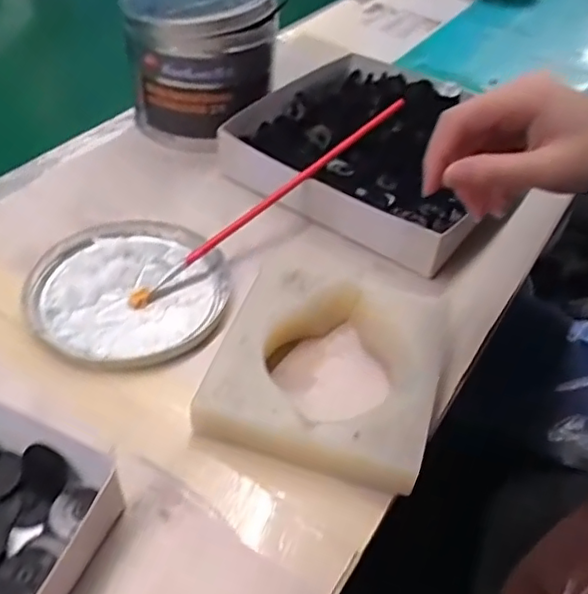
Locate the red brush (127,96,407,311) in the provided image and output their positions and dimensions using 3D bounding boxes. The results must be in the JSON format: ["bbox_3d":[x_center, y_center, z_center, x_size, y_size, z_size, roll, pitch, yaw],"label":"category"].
[{"bbox_3d":[-0.011,-0.072,0.430,0.253,0.014,0.011,-39,60,-15],"label":"red brush"}]

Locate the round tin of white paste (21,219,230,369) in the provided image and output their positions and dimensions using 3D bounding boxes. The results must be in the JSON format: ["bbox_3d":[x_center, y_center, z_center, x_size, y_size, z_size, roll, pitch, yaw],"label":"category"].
[{"bbox_3d":[-0.109,-0.006,0.402,0.125,0.012,0.125,3,47,-3],"label":"round tin of white paste"}]

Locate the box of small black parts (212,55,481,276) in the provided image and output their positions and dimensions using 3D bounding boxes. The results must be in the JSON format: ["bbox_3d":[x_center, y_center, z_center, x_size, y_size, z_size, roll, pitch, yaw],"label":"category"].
[{"bbox_3d":[0.072,-0.131,0.512,0.218,0.045,0.210,29,50,22],"label":"box of small black parts"}]

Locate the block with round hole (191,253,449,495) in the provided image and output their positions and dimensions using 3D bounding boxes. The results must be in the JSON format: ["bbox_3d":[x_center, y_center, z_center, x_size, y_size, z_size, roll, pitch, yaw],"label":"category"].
[{"bbox_3d":[0.023,0.035,0.356,0.121,0.033,0.146,15,46,11],"label":"block with round hole"}]

